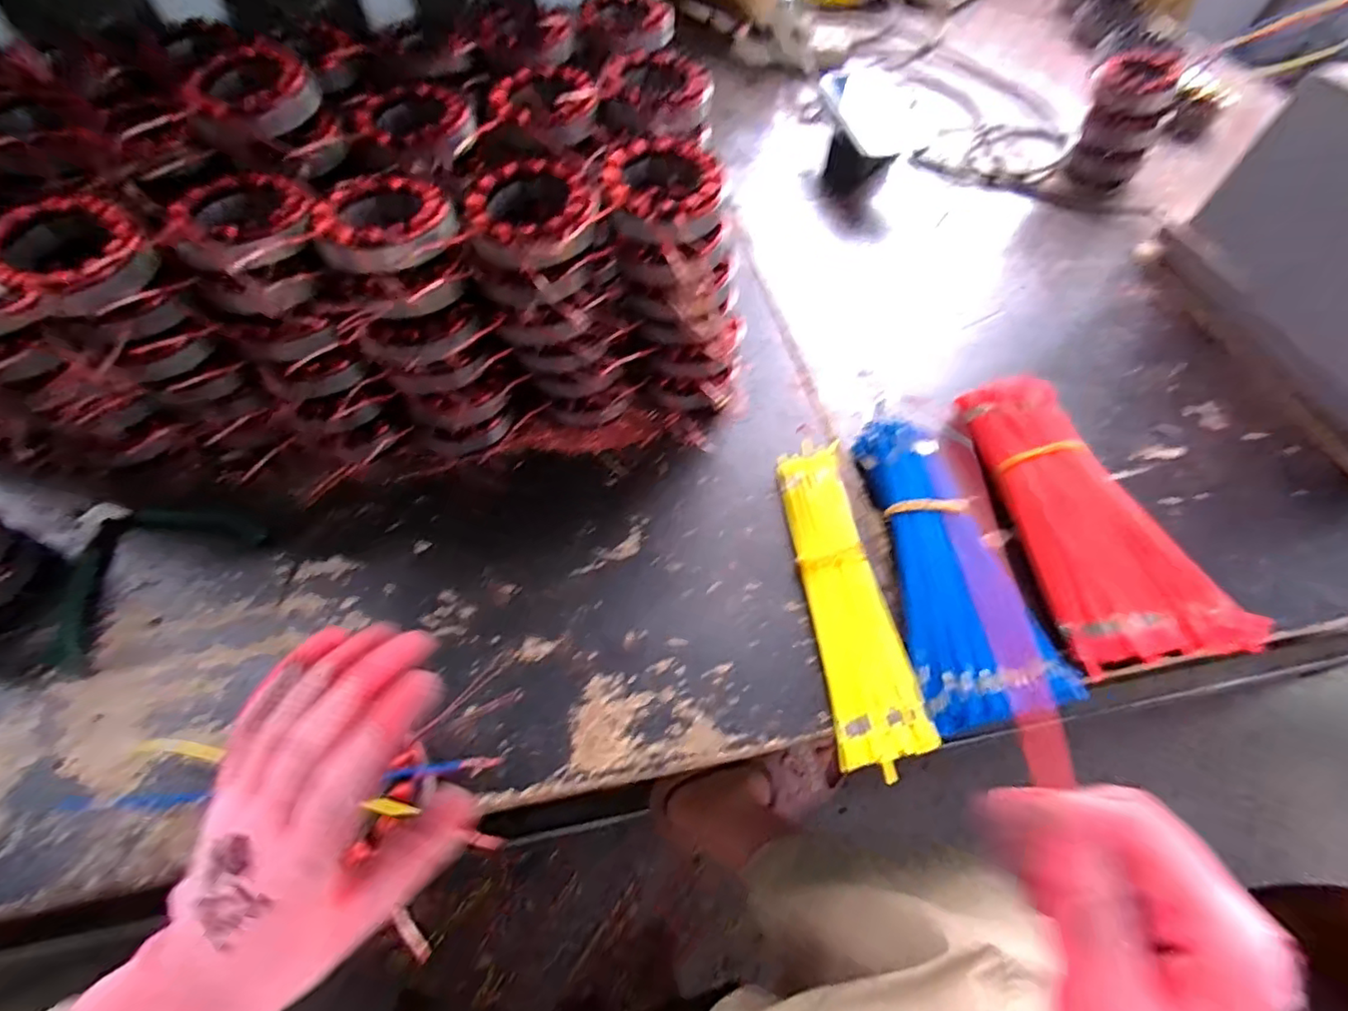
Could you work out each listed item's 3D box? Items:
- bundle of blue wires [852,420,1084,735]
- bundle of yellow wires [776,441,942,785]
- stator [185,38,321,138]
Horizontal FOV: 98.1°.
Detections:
[{"bbox_3d":[0.202,0.035,0.436,0.093,0.033,0.238,-6,59,-6],"label":"bundle of blue wires"},{"bbox_3d":[0.127,0.059,0.431,0.059,0.022,0.243,-4,58,-4],"label":"bundle of yellow wires"},{"bbox_3d":[-0.304,-0.300,0.423,0.076,0.032,0.091,-31,64,-19],"label":"stator"}]

